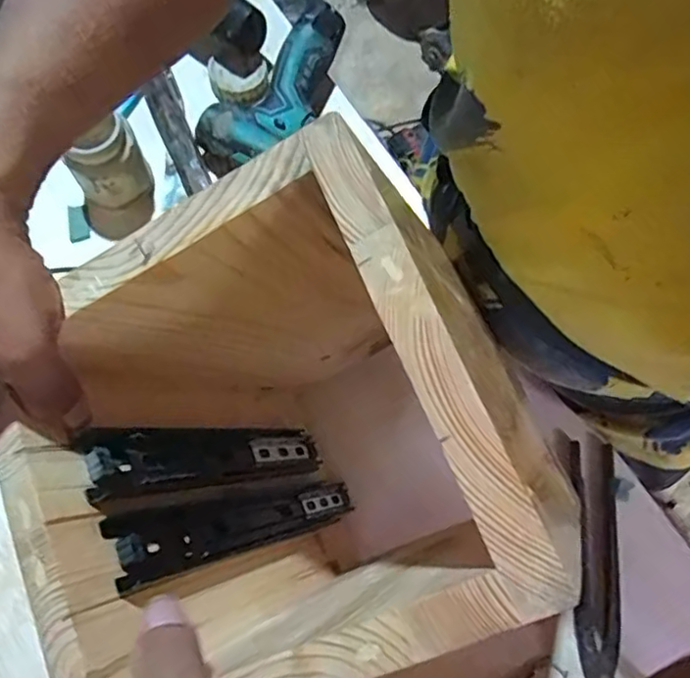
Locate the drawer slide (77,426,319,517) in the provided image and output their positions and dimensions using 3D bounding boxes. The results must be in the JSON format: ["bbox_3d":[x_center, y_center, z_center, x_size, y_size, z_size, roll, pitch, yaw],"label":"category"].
[{"bbox_3d":[-0.072,0.075,0.411,0.012,0.251,0.039,-32,73,14],"label":"drawer slide"}]

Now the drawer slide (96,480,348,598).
[{"bbox_3d":[-0.053,0.114,0.412,0.012,0.271,0.036,-29,73,16],"label":"drawer slide"}]

